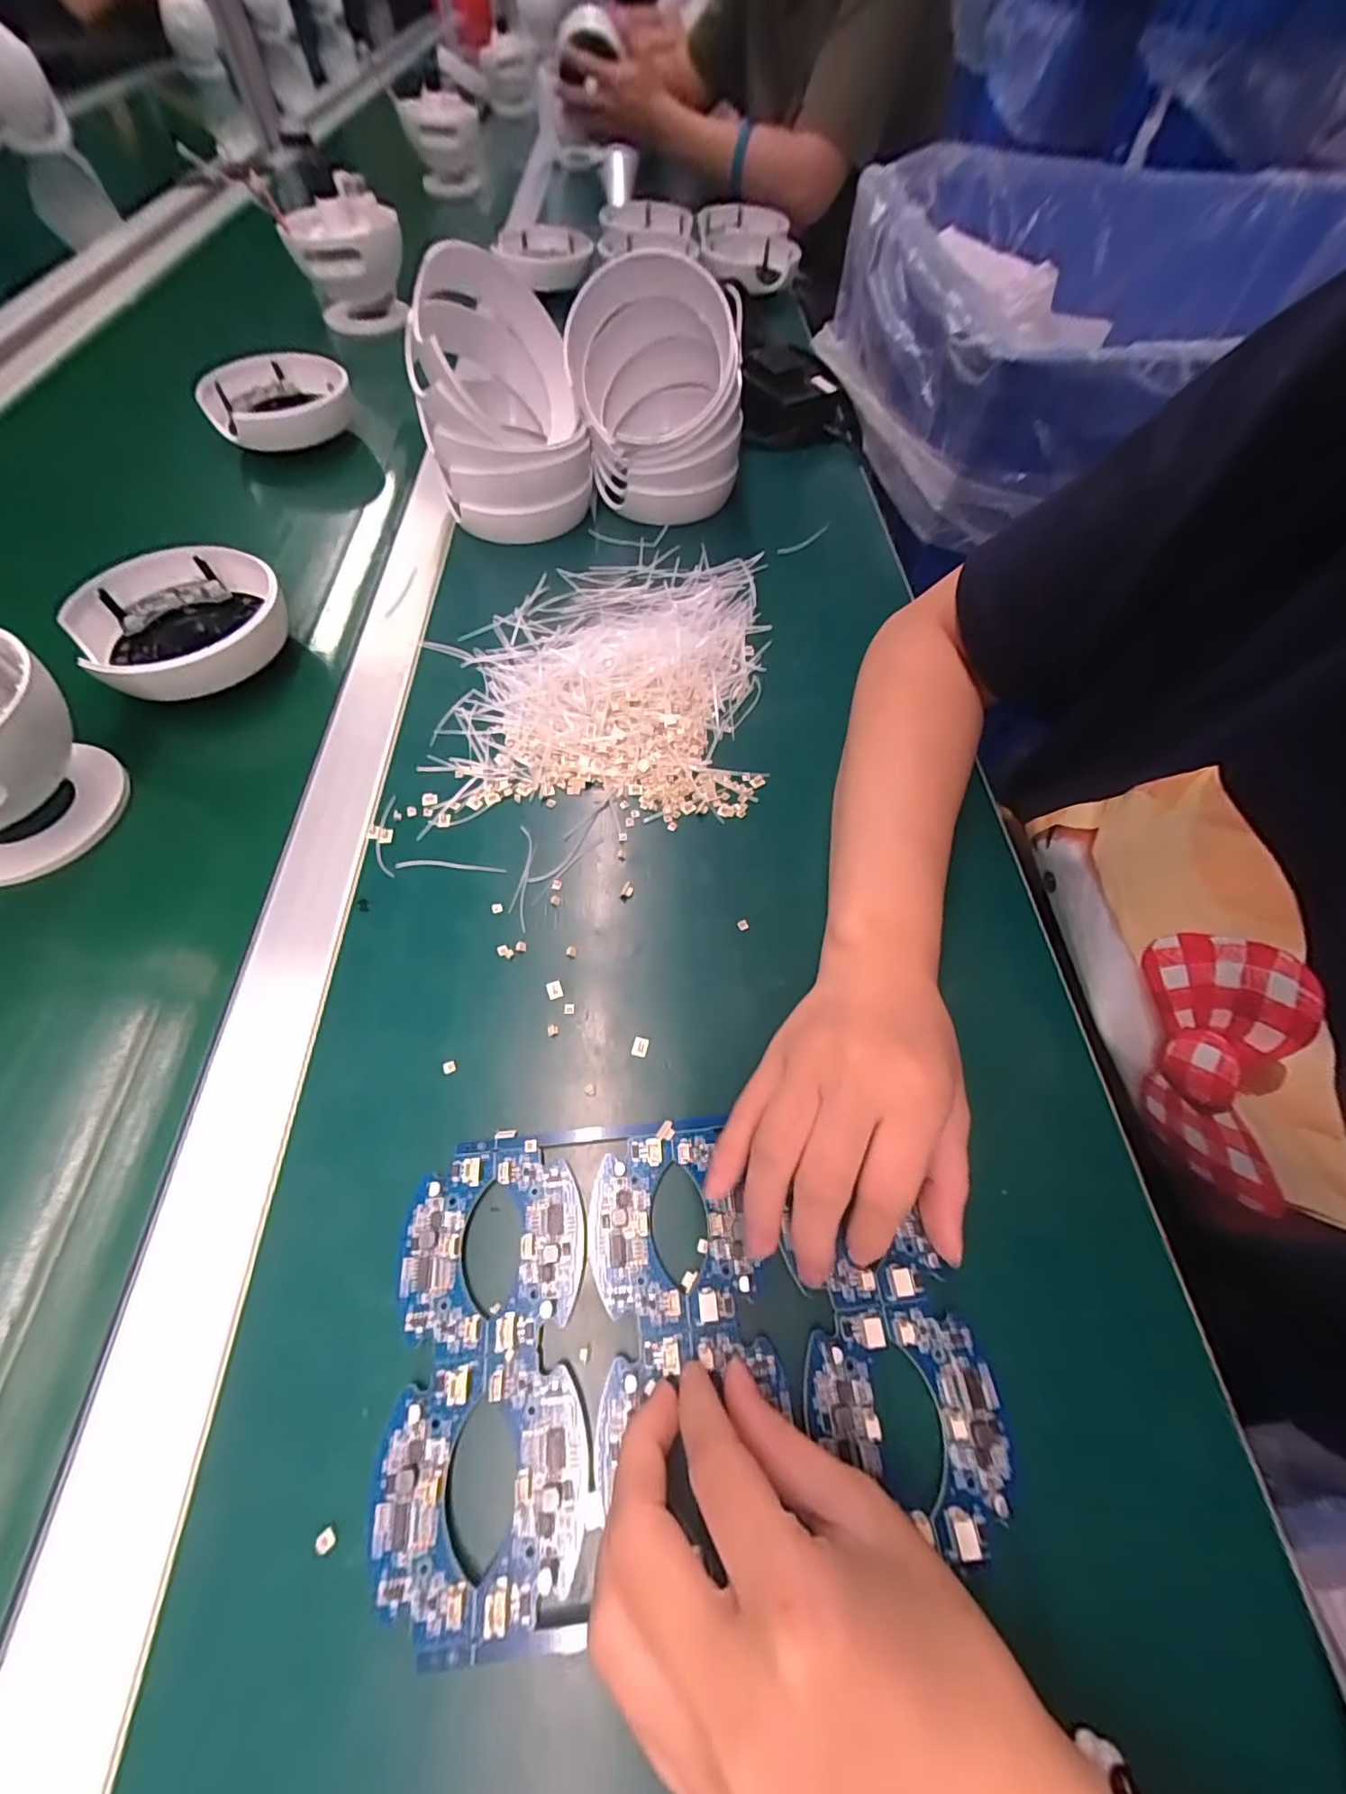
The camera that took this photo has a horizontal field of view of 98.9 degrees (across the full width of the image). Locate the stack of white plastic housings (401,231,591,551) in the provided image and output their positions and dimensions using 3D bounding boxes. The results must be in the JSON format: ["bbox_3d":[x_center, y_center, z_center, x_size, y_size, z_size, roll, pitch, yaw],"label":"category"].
[{"bbox_3d":[-0.119,-0.343,0.404,0.110,0.116,0.122,-12,62,-8],"label":"stack of white plastic housings"}]

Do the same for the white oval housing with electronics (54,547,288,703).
[{"bbox_3d":[-0.288,-0.160,0.350,0.109,0.040,0.114,-38,68,-20],"label":"white oval housing with electronics"}]

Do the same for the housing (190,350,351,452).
[{"bbox_3d":[-0.331,-0.418,0.485,0.108,0.028,0.113,-30,66,-17],"label":"housing"}]

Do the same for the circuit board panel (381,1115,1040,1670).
[{"bbox_3d":[0.005,0.150,0.201,0.197,0.009,0.137,-4,61,-3],"label":"circuit board panel"}]

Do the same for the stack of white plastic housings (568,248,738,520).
[{"bbox_3d":[-0.009,-0.368,0.422,0.115,0.111,0.117,0,61,-1],"label":"stack of white plastic housings"}]

